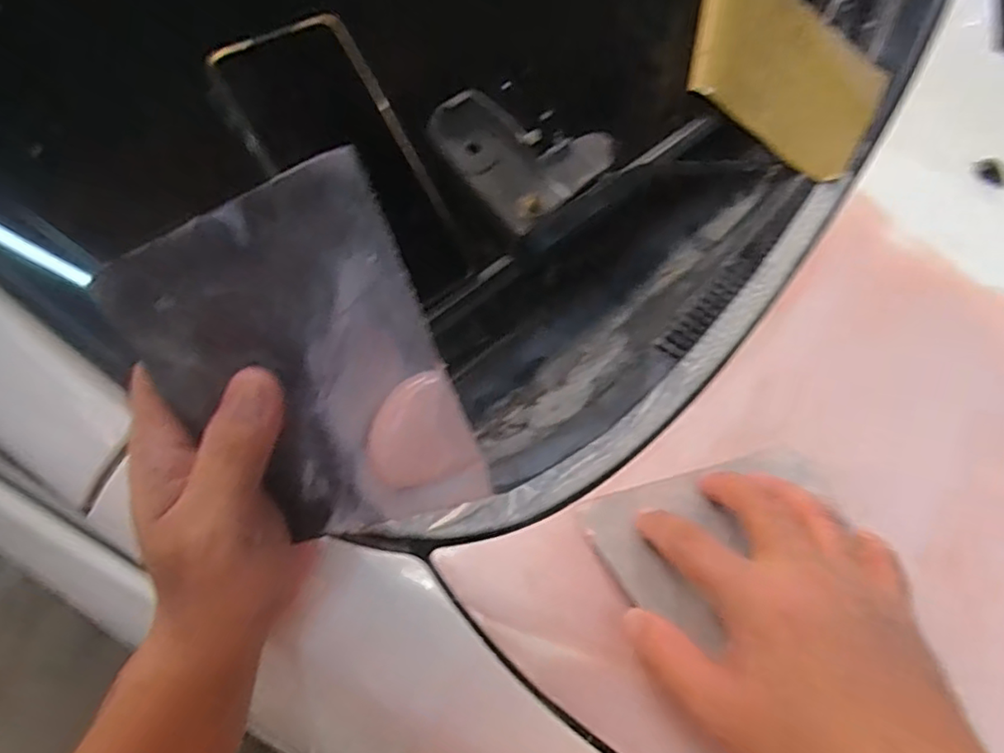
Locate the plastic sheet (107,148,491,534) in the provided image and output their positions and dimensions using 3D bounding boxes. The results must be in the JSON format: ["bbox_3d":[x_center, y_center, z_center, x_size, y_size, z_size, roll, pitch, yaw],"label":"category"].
[{"bbox_3d":[-0.067,0.005,0.221,0.093,0.138,0.008,-19,29,6],"label":"plastic sheet"}]

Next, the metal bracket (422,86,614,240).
[{"bbox_3d":[0.016,-0.149,0.385,0.104,0.016,0.091,-42,90,-21],"label":"metal bracket"}]

